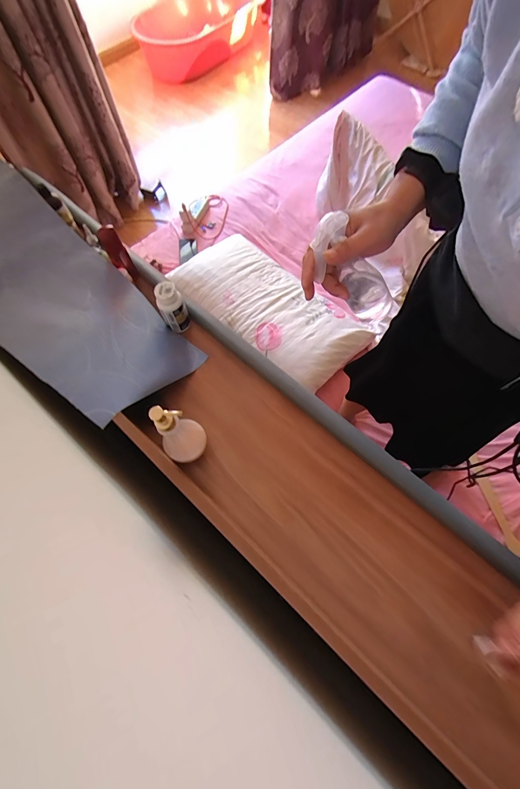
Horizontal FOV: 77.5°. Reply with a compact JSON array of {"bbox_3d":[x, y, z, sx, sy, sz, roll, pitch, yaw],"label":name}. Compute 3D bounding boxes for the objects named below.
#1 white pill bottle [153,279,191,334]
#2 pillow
[{"bbox_3d":[-0.174,-0.173,0.654,0.050,0.108,0.043,-23,69,-8],"label":"white pill bottle"},{"bbox_3d":[0.021,-0.330,1.159,0.372,0.080,0.705,-41,72,-15],"label":"pillow"}]

